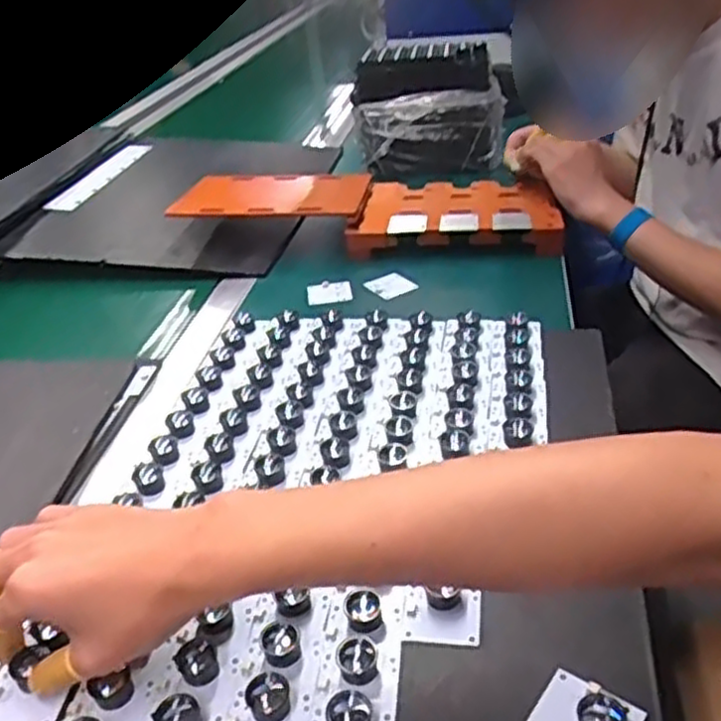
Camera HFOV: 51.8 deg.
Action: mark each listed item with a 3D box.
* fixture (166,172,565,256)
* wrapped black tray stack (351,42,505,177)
[{"bbox_3d":[0.011,-0.190,0.927,0.470,0.058,0.185,3,33,14],"label":"fixture"},{"bbox_3d":[0.102,-0.372,1.097,0.216,0.157,0.105,-2,32,6],"label":"wrapped black tray stack"}]

